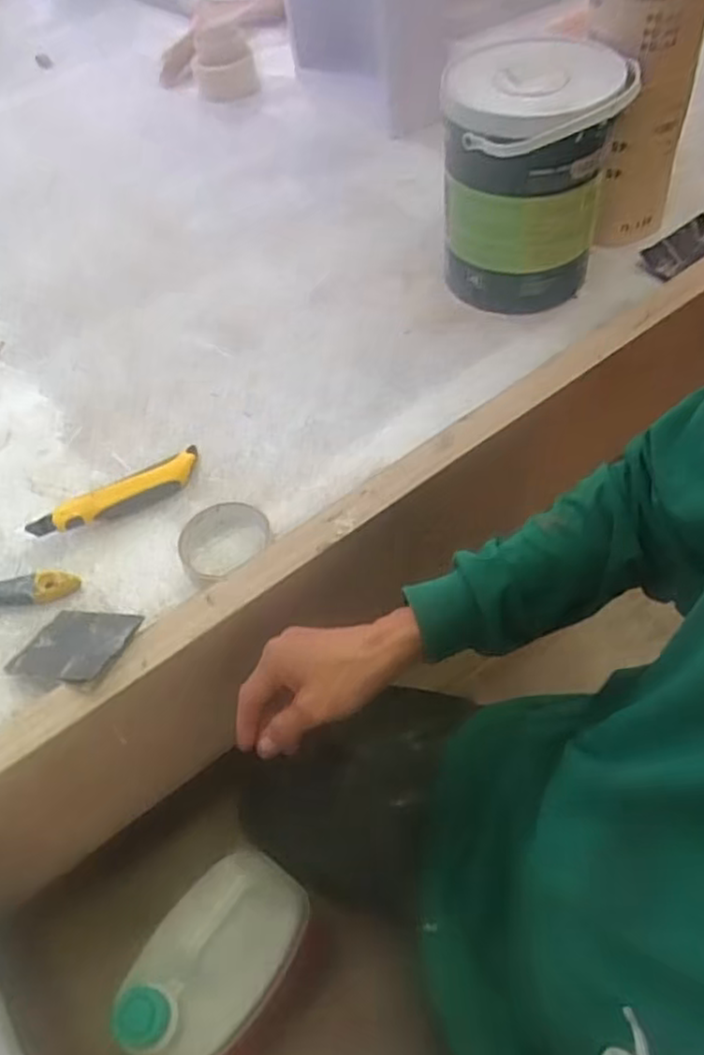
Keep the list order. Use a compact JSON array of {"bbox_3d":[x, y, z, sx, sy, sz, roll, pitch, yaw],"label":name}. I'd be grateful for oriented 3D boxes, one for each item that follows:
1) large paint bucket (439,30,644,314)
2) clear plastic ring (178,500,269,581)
[{"bbox_3d":[0.185,-0.368,0.773,0.174,0.216,0.197,0,54,6],"label":"large paint bucket"},{"bbox_3d":[-0.119,0.011,0.641,0.065,0.027,0.085,24,60,23],"label":"clear plastic ring"}]

